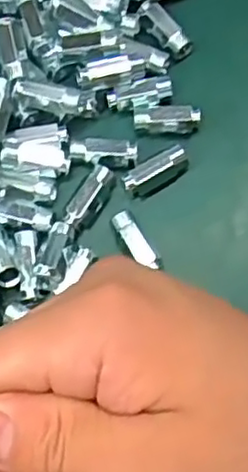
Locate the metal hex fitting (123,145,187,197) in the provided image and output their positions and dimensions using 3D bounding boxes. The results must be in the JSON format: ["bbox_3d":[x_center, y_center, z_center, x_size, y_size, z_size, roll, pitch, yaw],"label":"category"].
[{"bbox_3d":[0.013,-0.025,0.271,0.027,0.013,0.011,-33,77,-4],"label":"metal hex fitting"}]

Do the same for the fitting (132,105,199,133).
[{"bbox_3d":[0.018,-0.048,0.276,0.026,0.010,0.010,1,77,4],"label":"fitting"}]

